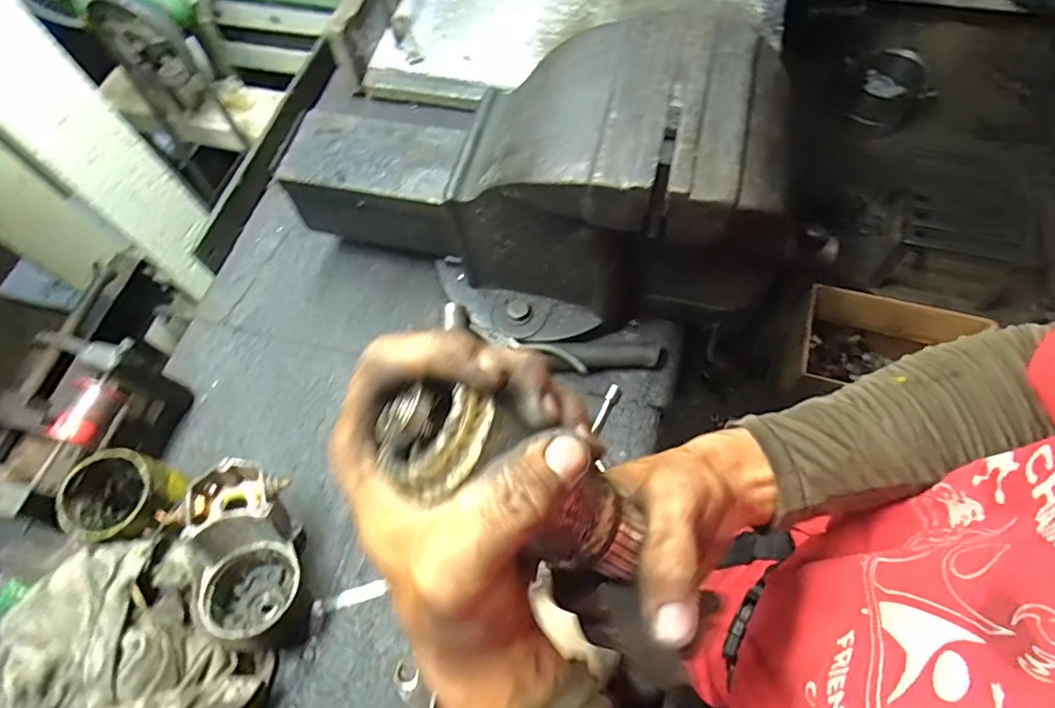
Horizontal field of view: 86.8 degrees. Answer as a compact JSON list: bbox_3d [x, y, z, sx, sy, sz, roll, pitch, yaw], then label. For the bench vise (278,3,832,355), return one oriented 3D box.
[{"bbox_3d":[0.008,-0.177,0.567,0.508,0.262,0.227,25,70,12],"label":"bench vise"}]

